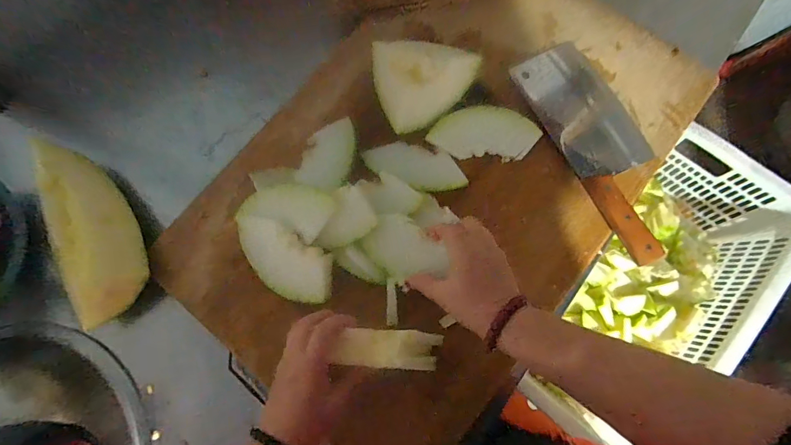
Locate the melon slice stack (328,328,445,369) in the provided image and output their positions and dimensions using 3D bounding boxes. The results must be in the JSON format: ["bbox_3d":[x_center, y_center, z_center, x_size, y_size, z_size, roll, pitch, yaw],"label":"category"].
[{"bbox_3d":[-0.004,0.127,0.397,0.109,0.027,0.035,3,77,-9],"label":"melon slice stack"}]

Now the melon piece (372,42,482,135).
[{"bbox_3d":[0.027,-0.163,0.484,0.132,0.067,0.103,11,76,6],"label":"melon piece"}]

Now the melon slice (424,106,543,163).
[{"bbox_3d":[0.113,-0.114,0.505,0.134,0.012,0.062,5,77,1],"label":"melon slice"}]

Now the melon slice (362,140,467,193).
[{"bbox_3d":[0.025,-0.071,0.494,0.128,0.009,0.057,15,77,7],"label":"melon slice"}]

